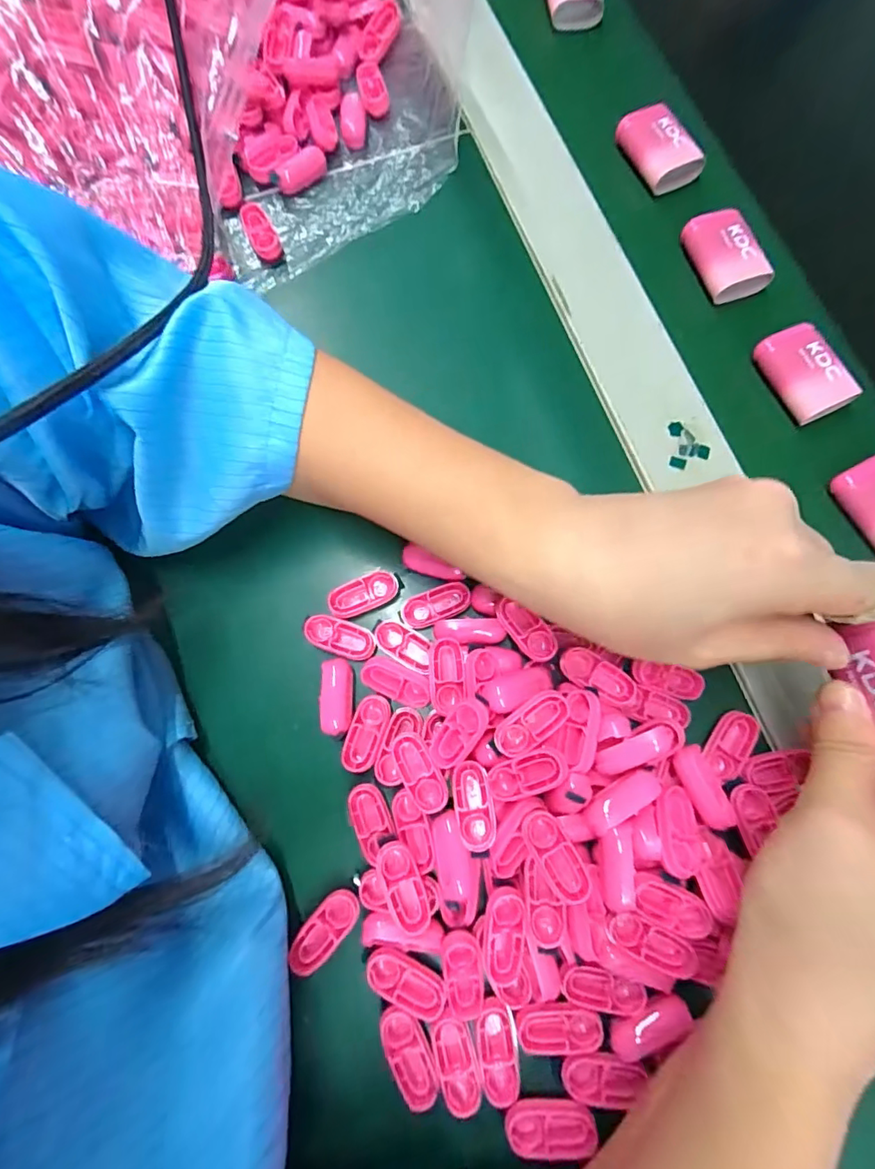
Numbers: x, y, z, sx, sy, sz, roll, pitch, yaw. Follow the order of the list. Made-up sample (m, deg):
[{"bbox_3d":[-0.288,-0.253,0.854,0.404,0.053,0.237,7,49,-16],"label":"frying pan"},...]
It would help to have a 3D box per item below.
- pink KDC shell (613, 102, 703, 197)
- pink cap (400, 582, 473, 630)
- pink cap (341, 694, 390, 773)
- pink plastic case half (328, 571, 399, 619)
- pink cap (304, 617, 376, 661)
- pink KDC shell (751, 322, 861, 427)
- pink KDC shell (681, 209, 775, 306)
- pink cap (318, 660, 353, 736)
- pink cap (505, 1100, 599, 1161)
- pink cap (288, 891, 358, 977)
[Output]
[{"bbox_3d":[0.137,-0.267,0.307,0.037,0.019,0.047,-28,77,-6],"label":"pink KDC shell"},{"bbox_3d":[-0.001,0.010,0.240,0.033,0.007,0.015,-23,77,-5],"label":"pink cap"},{"bbox_3d":[-0.032,0.068,0.228,0.015,0.009,0.034,20,77,5],"label":"pink cap"},{"bbox_3d":[-0.036,0.005,0.241,0.034,0.006,0.015,-23,77,-5],"label":"pink plastic case half"},{"bbox_3d":[-0.047,0.026,0.238,0.033,0.009,0.015,14,76,4],"label":"pink cap"},{"bbox_3d":[0.198,-0.114,0.268,0.031,0.012,0.051,-23,77,-5],"label":"pink KDC shell"},{"bbox_3d":[0.165,-0.189,0.286,0.037,0.015,0.046,-14,76,-3],"label":"pink KDC shell"},{"bbox_3d":[-0.046,0.051,0.228,0.014,0.007,0.033,-4,76,-1],"label":"pink cap"},{"bbox_3d":[0.044,0.209,0.191,0.034,0.004,0.016,5,76,2],"label":"pink cap"},{"bbox_3d":[-0.047,0.146,0.209,0.015,0.004,0.035,42,80,10],"label":"pink cap"}]

